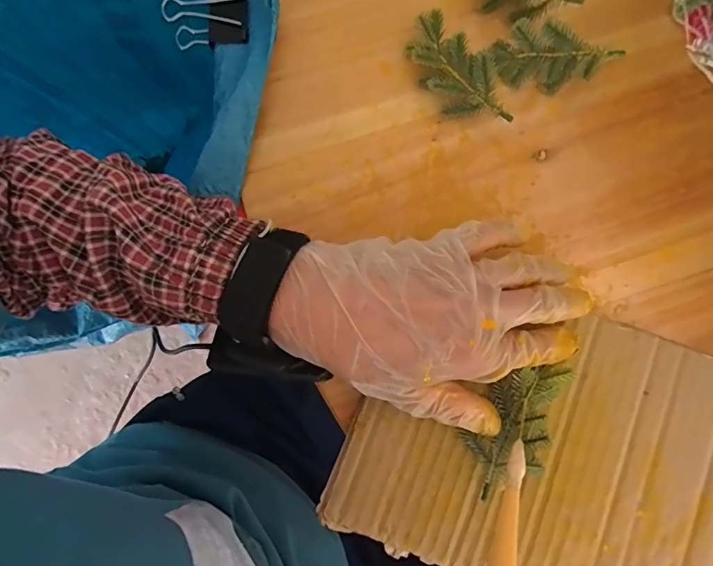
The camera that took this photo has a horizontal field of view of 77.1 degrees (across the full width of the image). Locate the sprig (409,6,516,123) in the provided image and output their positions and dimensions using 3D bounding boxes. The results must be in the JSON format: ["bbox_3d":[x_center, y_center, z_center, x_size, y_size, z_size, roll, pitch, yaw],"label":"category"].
[{"bbox_3d":[0.065,-0.138,0.299,0.037,0.025,0.089,-43,82,-7],"label":"sprig"}]

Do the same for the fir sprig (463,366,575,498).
[{"bbox_3d":[0.092,0.081,0.254,0.043,0.017,0.083,30,89,6],"label":"fir sprig"}]

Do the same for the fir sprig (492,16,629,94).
[{"bbox_3d":[0.134,-0.151,0.302,0.082,0.022,0.037,8,79,2],"label":"fir sprig"}]

